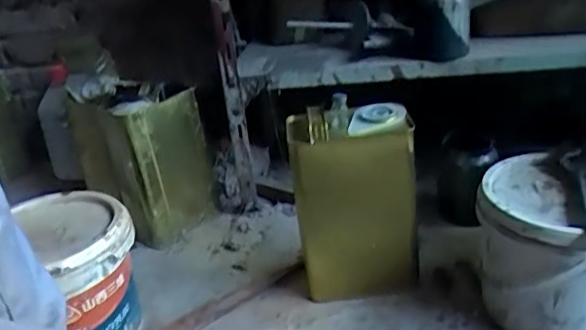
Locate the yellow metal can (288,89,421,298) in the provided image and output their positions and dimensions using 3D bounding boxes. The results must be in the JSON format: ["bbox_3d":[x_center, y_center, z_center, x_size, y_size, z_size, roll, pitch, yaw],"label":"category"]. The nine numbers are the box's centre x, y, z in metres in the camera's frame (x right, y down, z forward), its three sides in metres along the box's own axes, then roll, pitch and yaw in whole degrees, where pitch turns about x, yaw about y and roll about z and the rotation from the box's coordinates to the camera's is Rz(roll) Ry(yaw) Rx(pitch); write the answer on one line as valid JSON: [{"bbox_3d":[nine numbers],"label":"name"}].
[{"bbox_3d":[0.090,0.061,0.835,0.166,0.287,0.116,-8,26,4],"label":"yellow metal can"}]

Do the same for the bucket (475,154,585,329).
[{"bbox_3d":[0.337,0.124,0.735,0.169,0.199,0.203,-29,34,-35],"label":"bucket"}]

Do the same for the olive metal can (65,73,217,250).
[{"bbox_3d":[-0.293,-0.036,1.113,0.184,0.285,0.253,-29,31,-34],"label":"olive metal can"}]

